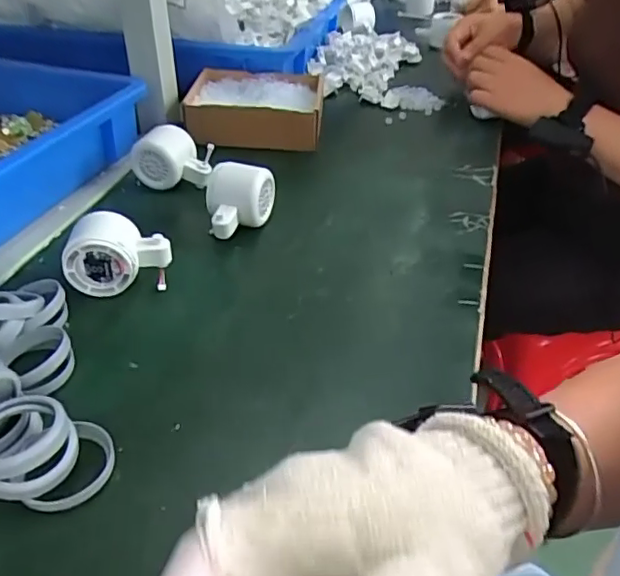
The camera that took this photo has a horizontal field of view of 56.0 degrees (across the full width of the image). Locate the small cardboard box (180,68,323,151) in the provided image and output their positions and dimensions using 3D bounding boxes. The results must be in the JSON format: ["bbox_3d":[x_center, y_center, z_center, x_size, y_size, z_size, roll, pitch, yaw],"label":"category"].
[{"bbox_3d":[-0.071,-0.237,0.761,0.168,0.048,0.141,3,39,2],"label":"small cardboard box"}]

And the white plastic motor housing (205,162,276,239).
[{"bbox_3d":[-0.067,-0.081,0.565,0.065,0.054,0.066,-2,39,-4],"label":"white plastic motor housing"}]

